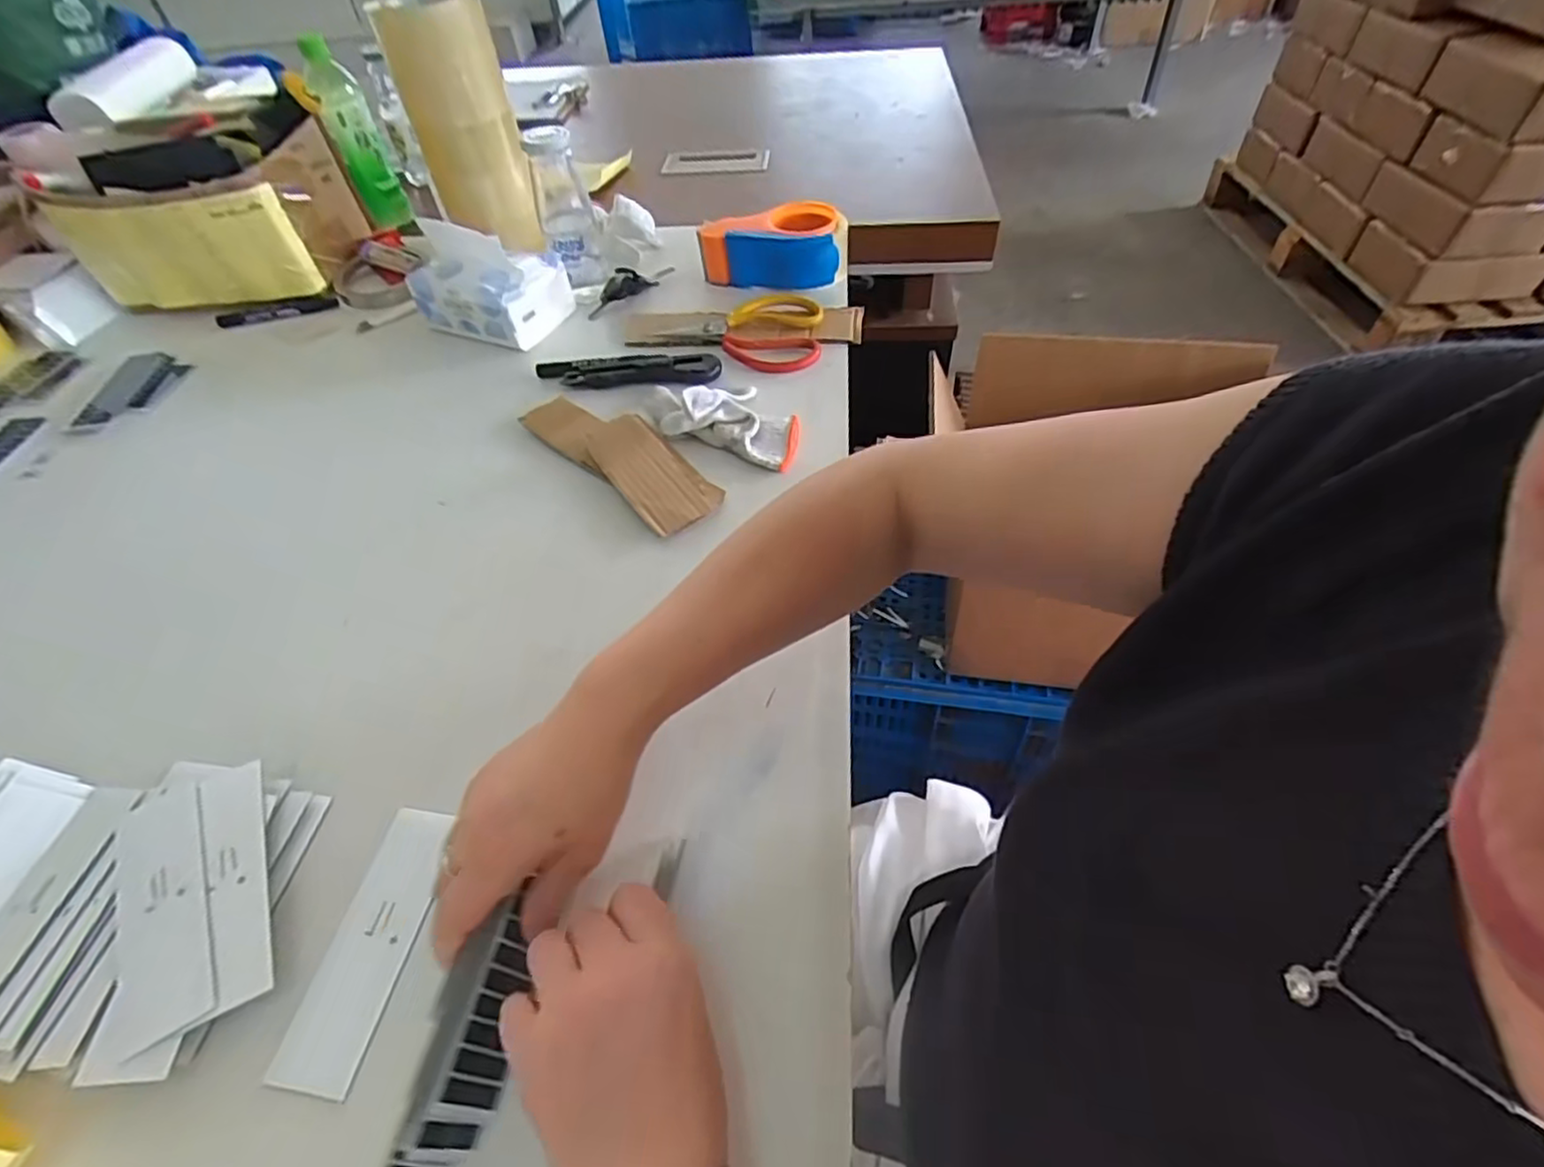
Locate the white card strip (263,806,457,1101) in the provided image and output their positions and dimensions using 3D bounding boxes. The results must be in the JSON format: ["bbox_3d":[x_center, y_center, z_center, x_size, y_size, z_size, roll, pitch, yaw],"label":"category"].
[{"bbox_3d":[-0.217,0.192,0.377,0.046,0.006,0.135,4,52,9],"label":"white card strip"}]

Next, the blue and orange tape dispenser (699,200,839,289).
[{"bbox_3d":[-0.004,-0.379,0.783,0.154,0.057,0.067,0,50,5],"label":"blue and orange tape dispenser"}]

